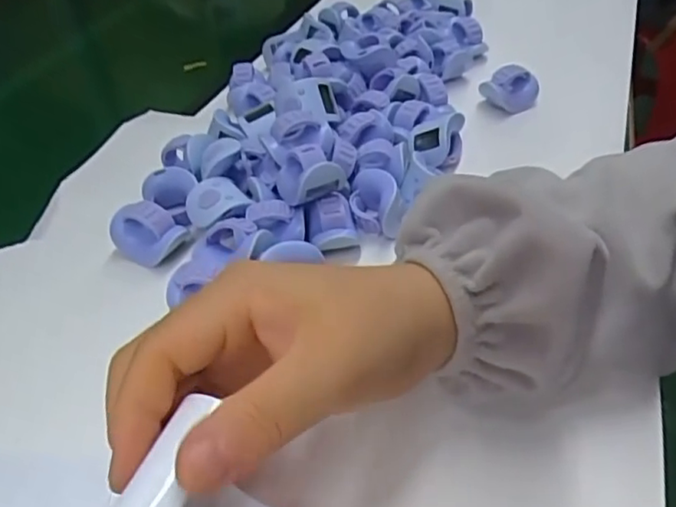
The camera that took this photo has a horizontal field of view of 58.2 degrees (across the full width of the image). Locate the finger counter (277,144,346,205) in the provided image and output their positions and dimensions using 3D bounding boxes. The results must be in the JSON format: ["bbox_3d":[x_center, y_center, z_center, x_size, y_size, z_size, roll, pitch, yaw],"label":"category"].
[{"bbox_3d":[-0.017,-0.046,0.342,0.033,0.029,0.031,-15,43,-12],"label":"finger counter"}]

